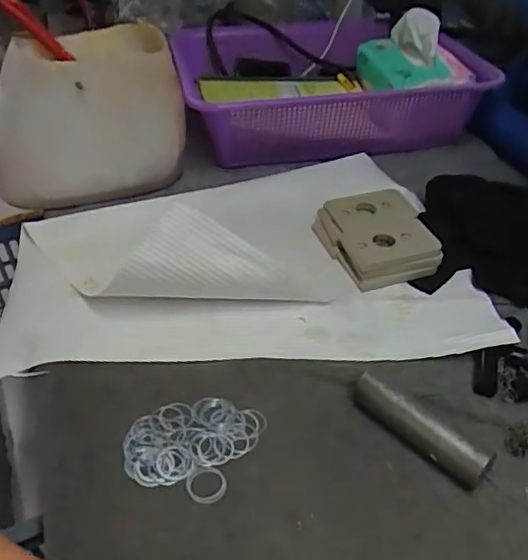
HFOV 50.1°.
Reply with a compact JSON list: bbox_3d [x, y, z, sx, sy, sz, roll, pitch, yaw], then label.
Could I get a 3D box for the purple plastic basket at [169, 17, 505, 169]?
[{"bbox_3d":[0.066,-0.253,0.725,0.340,0.086,0.263,-7,40,-9],"label":"purple plastic basket"}]

